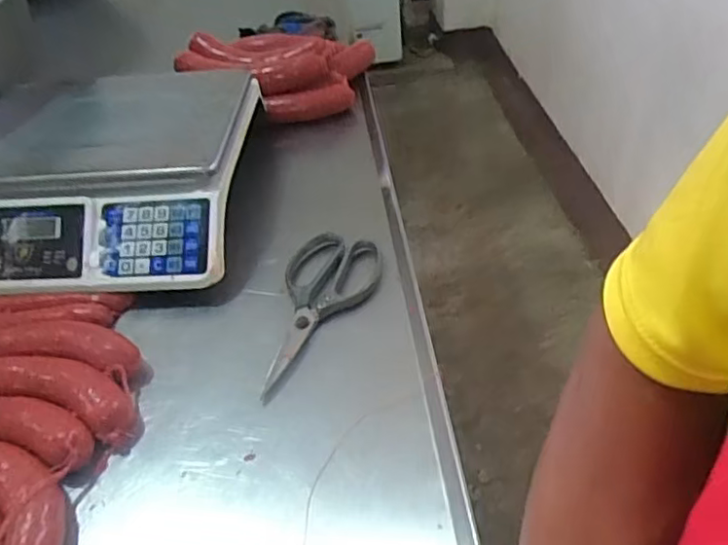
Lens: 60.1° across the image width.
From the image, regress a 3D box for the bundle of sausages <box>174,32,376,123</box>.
[{"bbox_3d":[-0.126,-0.273,0.867,0.261,0.066,0.158,1,44,7],"label":"bundle of sausages"}]

